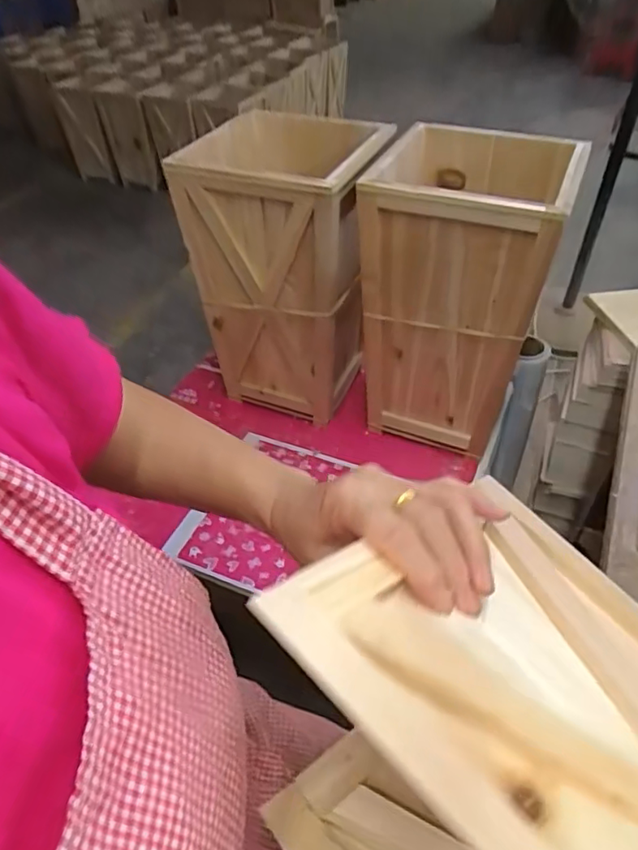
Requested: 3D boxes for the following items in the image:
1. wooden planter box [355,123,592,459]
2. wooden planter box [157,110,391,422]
[{"bbox_3d":[0.221,-0.208,0.913,0.254,0.404,0.255,16,46,18],"label":"wooden planter box"},{"bbox_3d":[-0.049,-0.249,0.964,0.261,0.422,0.206,14,46,16],"label":"wooden planter box"}]

